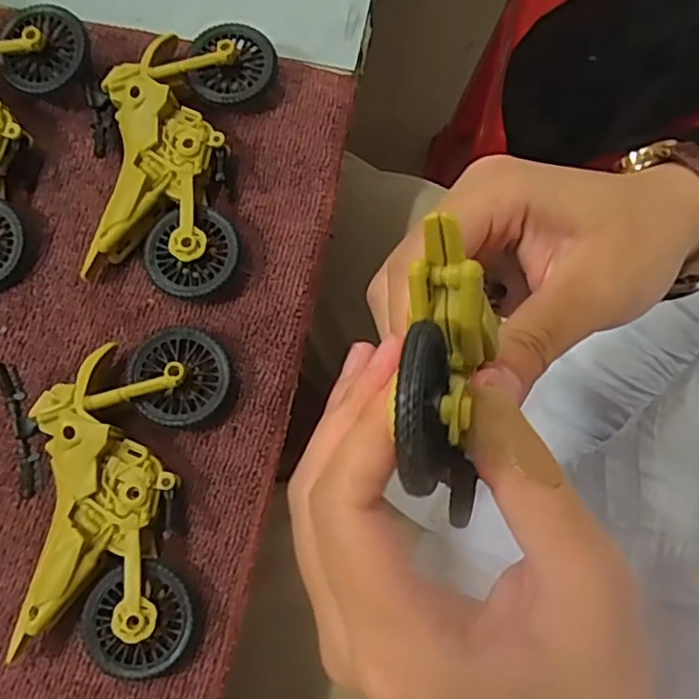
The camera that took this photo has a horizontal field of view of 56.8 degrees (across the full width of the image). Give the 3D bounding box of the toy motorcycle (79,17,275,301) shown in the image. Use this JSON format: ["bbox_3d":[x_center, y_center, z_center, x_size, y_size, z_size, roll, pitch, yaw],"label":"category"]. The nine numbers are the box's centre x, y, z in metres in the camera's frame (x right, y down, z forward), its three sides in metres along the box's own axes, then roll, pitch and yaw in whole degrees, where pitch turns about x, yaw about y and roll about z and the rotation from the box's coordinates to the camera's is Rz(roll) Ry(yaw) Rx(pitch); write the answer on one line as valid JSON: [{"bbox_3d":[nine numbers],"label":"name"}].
[{"bbox_3d":[-0.072,-0.080,0.258,0.066,0.022,0.114,8,75,0],"label":"toy motorcycle"}]

